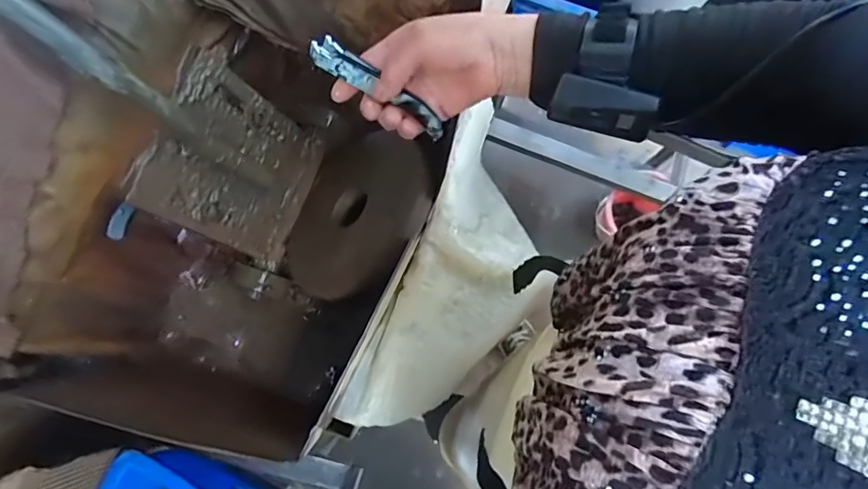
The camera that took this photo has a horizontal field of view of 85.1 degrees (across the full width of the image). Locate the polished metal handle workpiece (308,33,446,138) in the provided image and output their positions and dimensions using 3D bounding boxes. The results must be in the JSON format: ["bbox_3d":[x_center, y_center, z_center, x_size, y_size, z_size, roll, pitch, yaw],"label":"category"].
[{"bbox_3d":[-0.046,-0.133,0.398,0.128,0.016,0.022,31,78,-4],"label":"polished metal handle workpiece"}]

